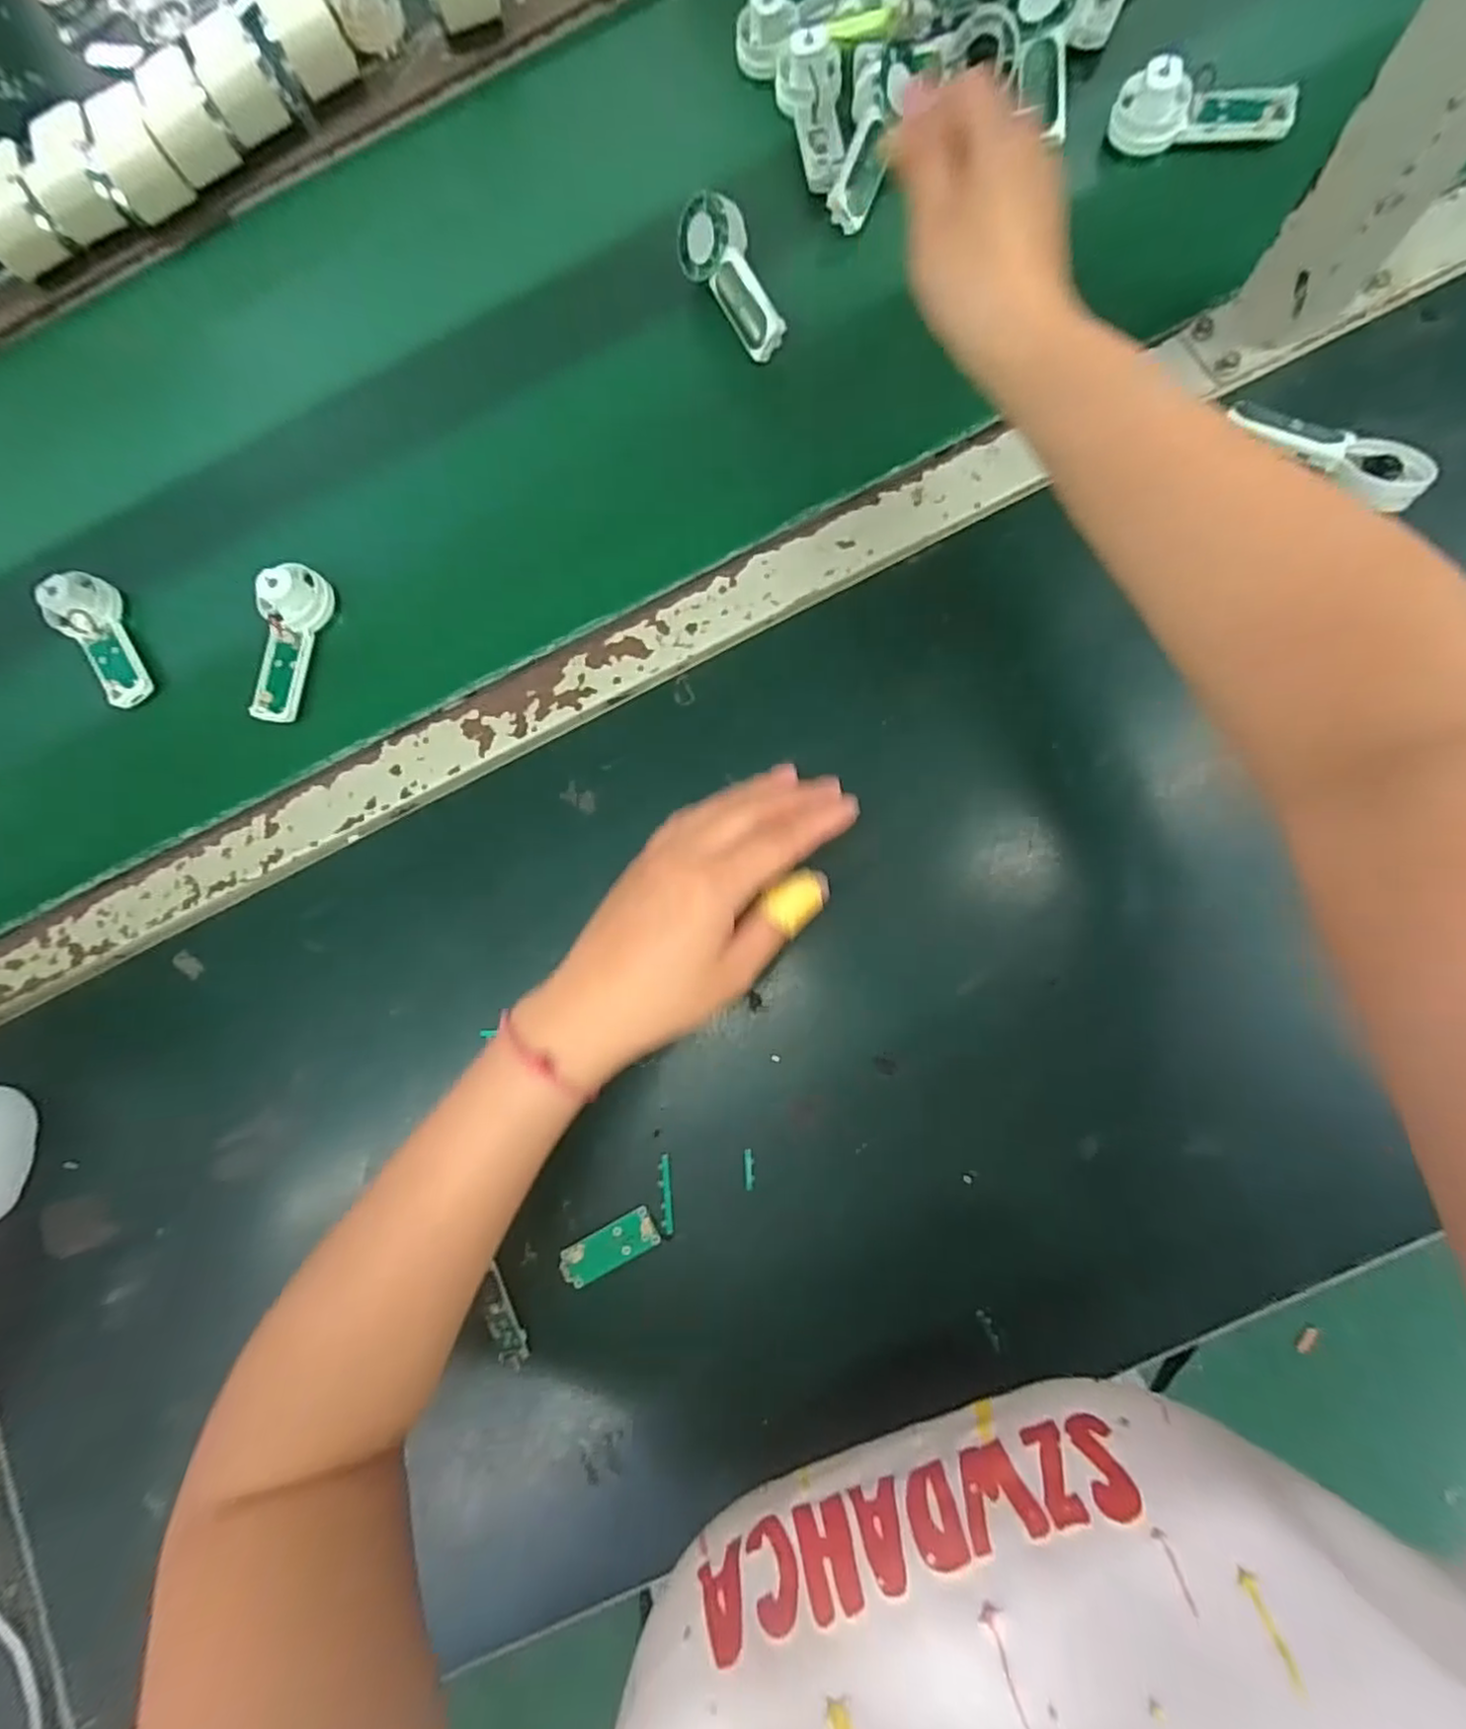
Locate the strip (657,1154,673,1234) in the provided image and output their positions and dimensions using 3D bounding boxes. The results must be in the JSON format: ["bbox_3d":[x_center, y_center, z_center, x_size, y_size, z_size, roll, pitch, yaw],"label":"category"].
[{"bbox_3d":[-0.034,0.165,0.343,0.006,0.004,0.037,-5,83,6],"label":"strip"}]

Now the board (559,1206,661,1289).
[{"bbox_3d":[-0.062,0.191,0.341,0.049,0.007,0.020,-30,81,2],"label":"board"}]

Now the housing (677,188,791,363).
[{"bbox_3d":[0.000,-0.341,0.395,0.034,0.030,0.089,-30,81,2],"label":"housing"}]

